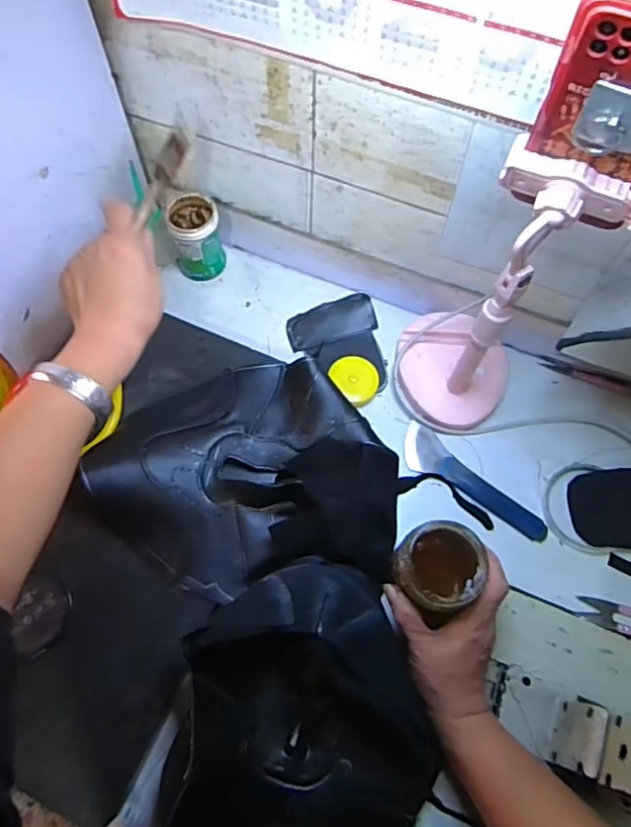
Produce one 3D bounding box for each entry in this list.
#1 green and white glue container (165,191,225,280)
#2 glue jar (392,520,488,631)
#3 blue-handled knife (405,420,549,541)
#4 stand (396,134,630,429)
[{"bbox_3d":[-0.125,-0.184,0.592,0.054,0.079,0.057,-19,67,-10],"label":"green and white glue container"},{"bbox_3d":[0.094,0.125,0.441,0.059,0.075,0.062,1,65,-1],"label":"glue jar"},{"bbox_3d":[0.142,0.068,0.521,0.152,0.006,0.039,41,71,16],"label":"blue-handled knife"},{"bbox_3d":[0.141,-0.093,0.449,0.116,0.261,0.115,20,66,8],"label":"stand"}]

